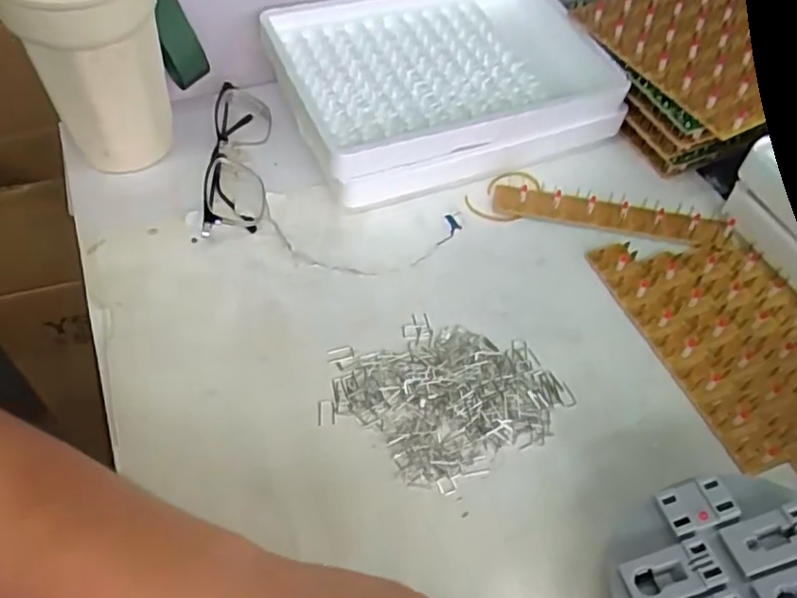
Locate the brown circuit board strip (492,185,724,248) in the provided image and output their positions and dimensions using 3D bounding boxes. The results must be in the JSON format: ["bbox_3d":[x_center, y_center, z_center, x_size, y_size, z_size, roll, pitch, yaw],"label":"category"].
[{"bbox_3d":[0.147,-0.060,0.459,0.157,0.005,0.031,11,53,5],"label":"brown circuit board strip"}]

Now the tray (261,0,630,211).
[{"bbox_3d":[0.032,-0.167,0.498,0.231,0.059,0.163,-18,56,-16],"label":"tray"}]

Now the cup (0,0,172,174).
[{"bbox_3d":[-0.191,-0.155,0.410,0.081,0.161,0.087,2,53,-2],"label":"cup"}]

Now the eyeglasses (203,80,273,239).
[{"bbox_3d":[-0.115,-0.098,0.460,0.040,0.025,0.139,-2,53,-5],"label":"eyeglasses"}]

